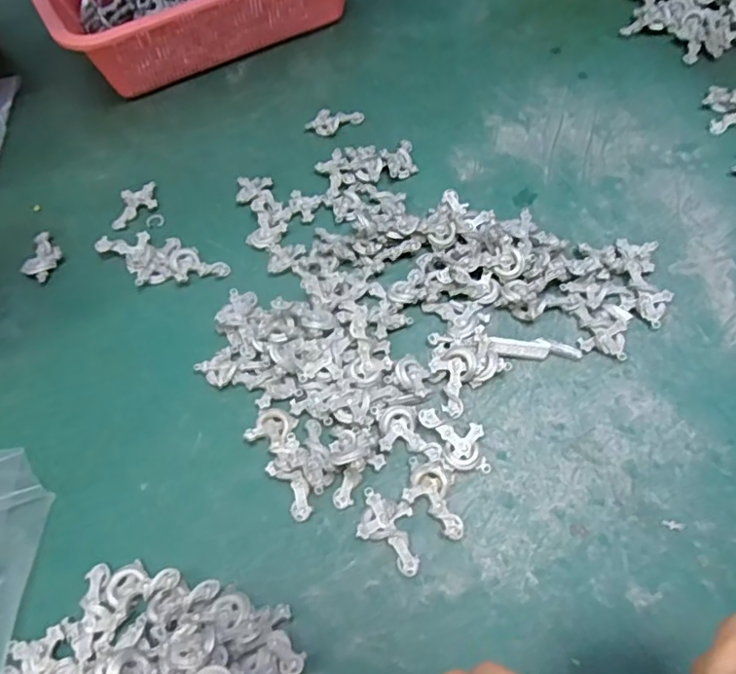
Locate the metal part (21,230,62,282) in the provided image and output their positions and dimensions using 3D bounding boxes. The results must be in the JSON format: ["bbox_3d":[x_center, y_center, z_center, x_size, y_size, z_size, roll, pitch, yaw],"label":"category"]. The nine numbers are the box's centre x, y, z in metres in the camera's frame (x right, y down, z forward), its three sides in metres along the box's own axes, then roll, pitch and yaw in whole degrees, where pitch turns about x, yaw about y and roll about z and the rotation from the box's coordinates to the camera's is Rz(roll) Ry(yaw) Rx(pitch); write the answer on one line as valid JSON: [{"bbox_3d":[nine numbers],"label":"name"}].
[{"bbox_3d":[-0.255,-0.064,0.470,0.025,0.005,0.046,-1,55,3],"label":"metal part"}]

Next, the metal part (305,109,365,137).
[{"bbox_3d":[-0.029,-0.194,0.538,0.052,0.009,0.025,-7,55,-1],"label":"metal part"}]

